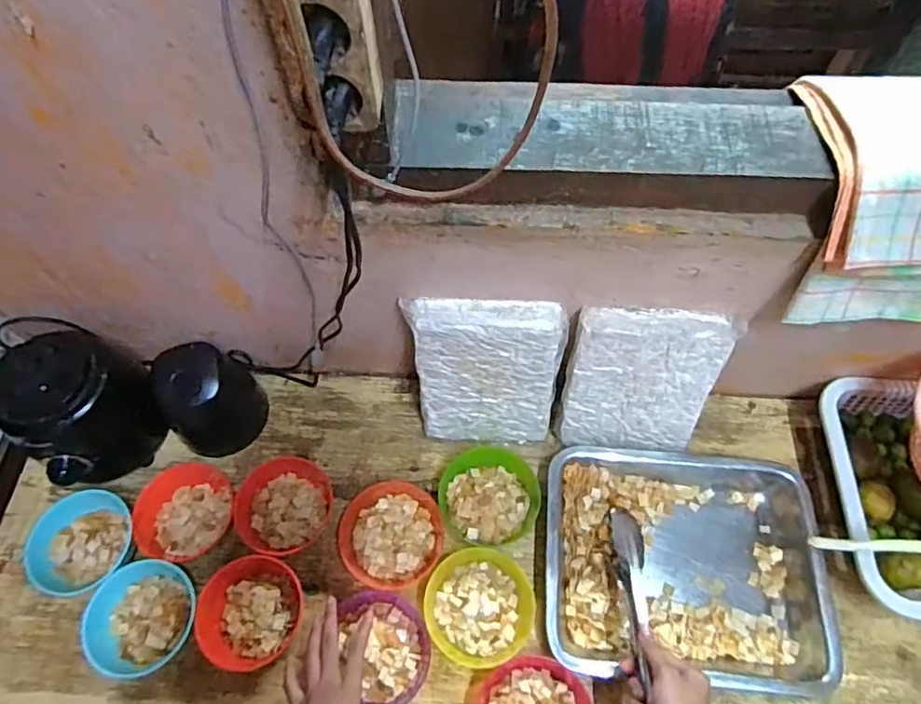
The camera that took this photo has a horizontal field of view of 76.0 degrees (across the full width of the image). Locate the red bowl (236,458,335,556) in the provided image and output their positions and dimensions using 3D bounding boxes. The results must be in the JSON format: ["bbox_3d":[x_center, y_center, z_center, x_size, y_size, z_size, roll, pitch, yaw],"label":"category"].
[{"bbox_3d":[-0.202,0.182,0.694,0.104,0.049,0.110,0,63,0],"label":"red bowl"}]

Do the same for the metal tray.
[{"bbox_3d":[0.244,0.228,0.662,0.293,0.044,0.246,3,63,2],"label":"metal tray"}]

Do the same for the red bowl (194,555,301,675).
[{"bbox_3d":[-0.222,0.281,0.636,0.102,0.048,0.109,0,63,0],"label":"red bowl"}]

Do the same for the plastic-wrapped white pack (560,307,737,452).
[{"bbox_3d":[0.200,0.037,0.668,0.157,0.201,0.026,3,45,2],"label":"plastic-wrapped white pack"}]

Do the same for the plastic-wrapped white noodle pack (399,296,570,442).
[{"bbox_3d":[0.027,0.030,0.680,0.166,0.207,0.032,2,46,0],"label":"plastic-wrapped white noodle pack"}]

